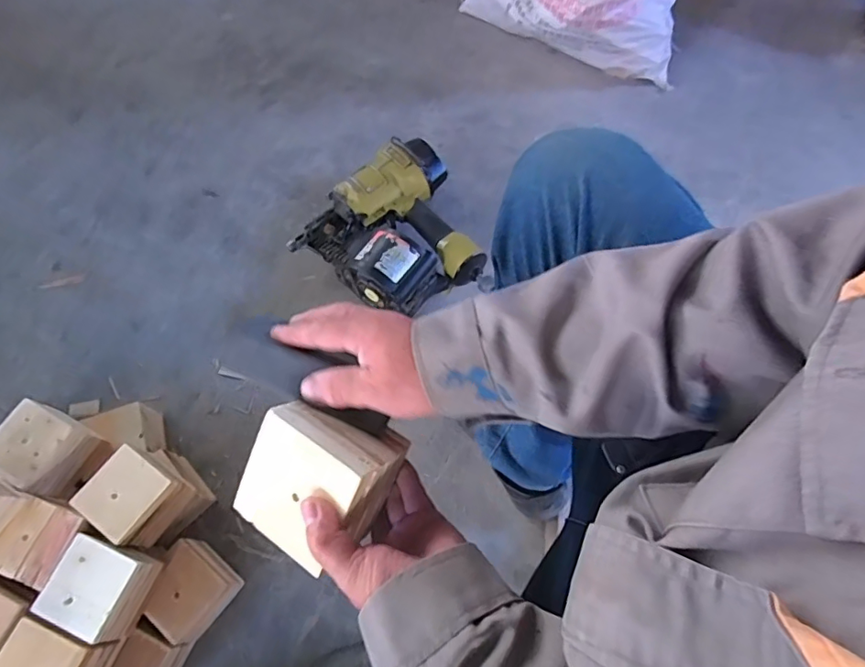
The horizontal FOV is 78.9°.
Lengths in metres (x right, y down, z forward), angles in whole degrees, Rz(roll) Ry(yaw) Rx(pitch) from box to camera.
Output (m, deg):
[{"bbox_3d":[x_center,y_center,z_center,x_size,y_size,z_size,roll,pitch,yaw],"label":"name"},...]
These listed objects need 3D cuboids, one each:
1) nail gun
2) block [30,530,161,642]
[{"bbox_3d":[-0.081,-0.172,0.926,0.297,0.124,0.306,-24,70,-9],"label":"nail gun"},{"bbox_3d":[-0.413,0.312,0.654,0.102,0.054,0.100,22,70,9],"label":"block"}]

